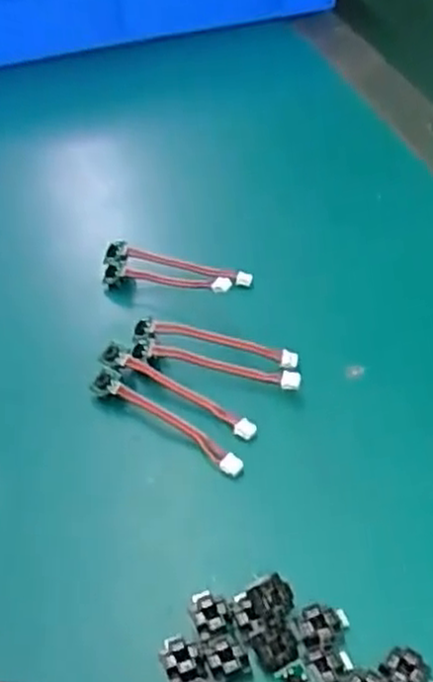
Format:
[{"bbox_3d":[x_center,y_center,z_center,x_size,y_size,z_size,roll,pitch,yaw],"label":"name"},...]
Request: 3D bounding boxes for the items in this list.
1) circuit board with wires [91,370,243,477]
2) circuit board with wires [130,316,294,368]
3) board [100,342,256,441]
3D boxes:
[{"bbox_3d":[-0.024,0.036,0.352,0.087,0.015,0.011,25,53,31],"label":"circuit board with wires"},{"bbox_3d":[-0.002,-0.001,0.378,0.083,0.012,0.010,9,46,18],"label":"circuit board with wires"},{"bbox_3d":[-0.020,0.022,0.362,0.086,0.019,0.011,22,51,29],"label":"board"}]

